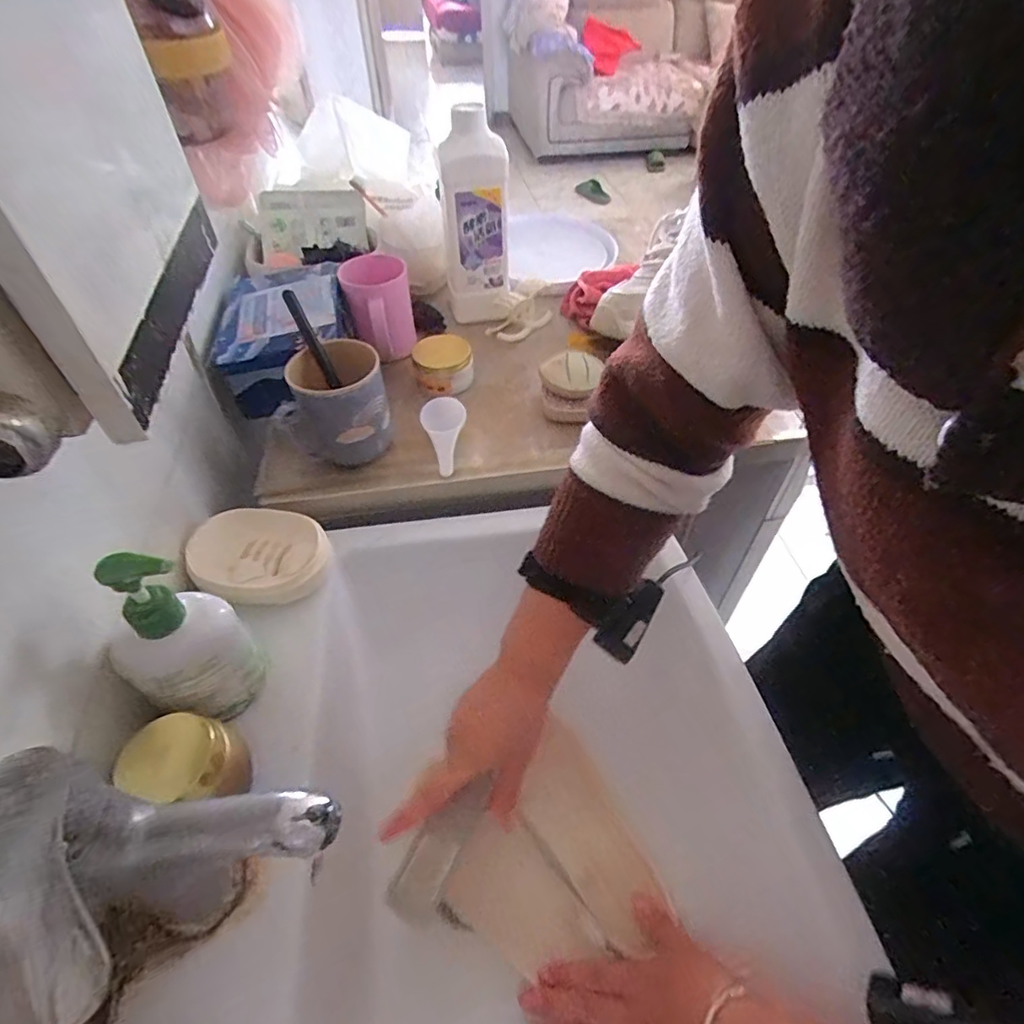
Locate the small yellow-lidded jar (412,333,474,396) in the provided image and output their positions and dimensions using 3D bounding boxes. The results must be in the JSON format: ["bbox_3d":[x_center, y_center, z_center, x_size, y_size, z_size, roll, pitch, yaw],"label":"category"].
[{"bbox_3d":[-0.084,-0.180,0.679,0.067,0.045,0.067,0,48,0],"label":"small yellow-lidded jar"}]

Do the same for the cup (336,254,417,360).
[{"bbox_3d":[-0.159,-0.243,0.681,0.077,0.103,0.070,-12,49,-11],"label":"cup"}]

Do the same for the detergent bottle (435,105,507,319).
[{"bbox_3d":[-0.049,-0.360,0.705,0.079,0.241,0.079,-5,48,-4],"label":"detergent bottle"}]

